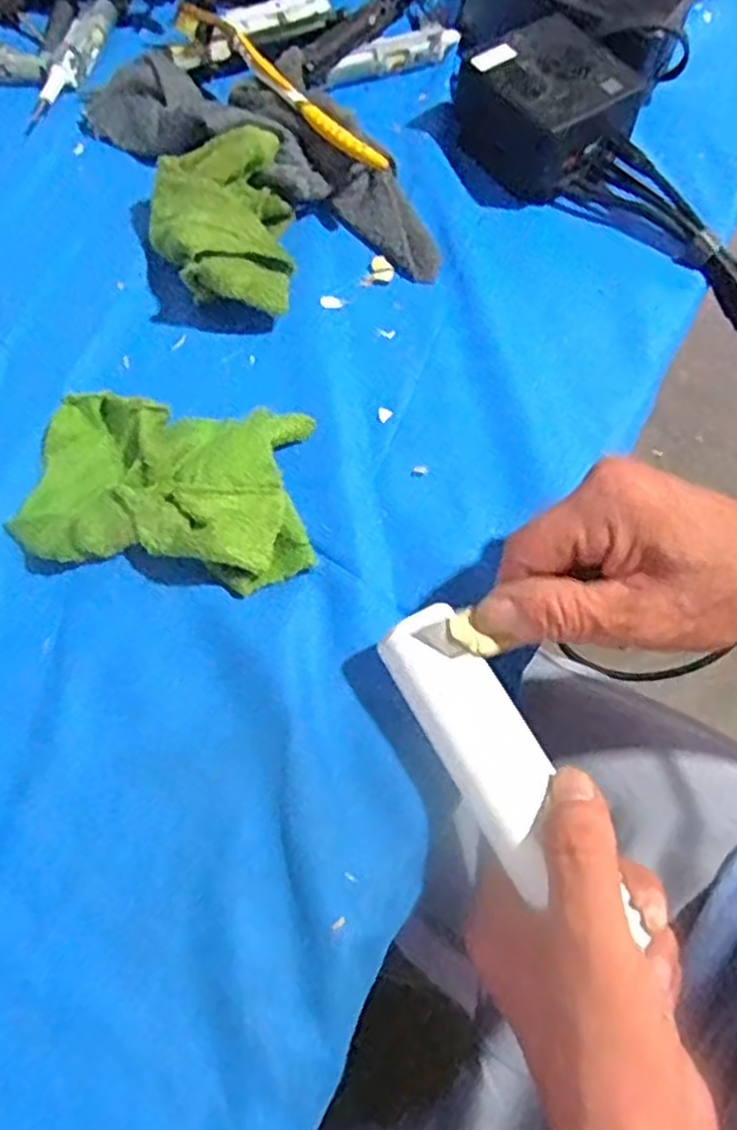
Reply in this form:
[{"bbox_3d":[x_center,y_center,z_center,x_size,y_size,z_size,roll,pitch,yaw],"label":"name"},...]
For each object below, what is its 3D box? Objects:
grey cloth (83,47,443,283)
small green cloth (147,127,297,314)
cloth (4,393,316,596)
[{"bbox_3d":[-0.052,-0.240,0.438,0.224,0.033,0.080,25,68,8],"label":"grey cloth"},{"bbox_3d":[-0.077,-0.177,0.411,0.071,0.033,0.108,-2,67,-3],"label":"small green cloth"},{"bbox_3d":[-0.090,-0.038,0.351,0.127,0.027,0.086,5,67,0],"label":"cloth"}]

